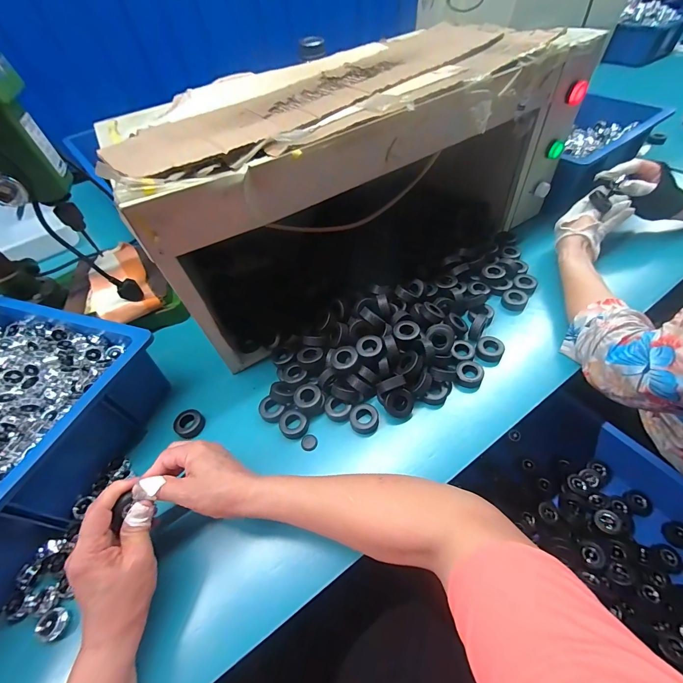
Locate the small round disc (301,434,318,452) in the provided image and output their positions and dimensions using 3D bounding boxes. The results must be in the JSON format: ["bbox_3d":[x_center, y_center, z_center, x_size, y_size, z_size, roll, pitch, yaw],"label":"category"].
[{"bbox_3d":[-0.041,0.131,0.420,0.021,0.006,0.021,-2,65,5],"label":"small round disc"}]

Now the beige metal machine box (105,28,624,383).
[{"bbox_3d":[0.031,-0.279,0.543,0.661,0.267,0.305,-25,54,-14],"label":"beige metal machine box"}]

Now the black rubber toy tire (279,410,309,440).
[{"bbox_3d":[-0.062,0.110,0.430,0.038,0.009,0.035,12,74,11],"label":"black rubber toy tire"}]

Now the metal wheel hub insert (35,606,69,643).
[{"bbox_3d":[-0.291,0.284,0.326,0.023,0.010,0.025,-6,52,0],"label":"metal wheel hub insert"}]

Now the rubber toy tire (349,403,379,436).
[{"bbox_3d":[0.030,0.099,0.420,0.036,0.012,0.038,-2,52,3],"label":"rubber toy tire"}]

